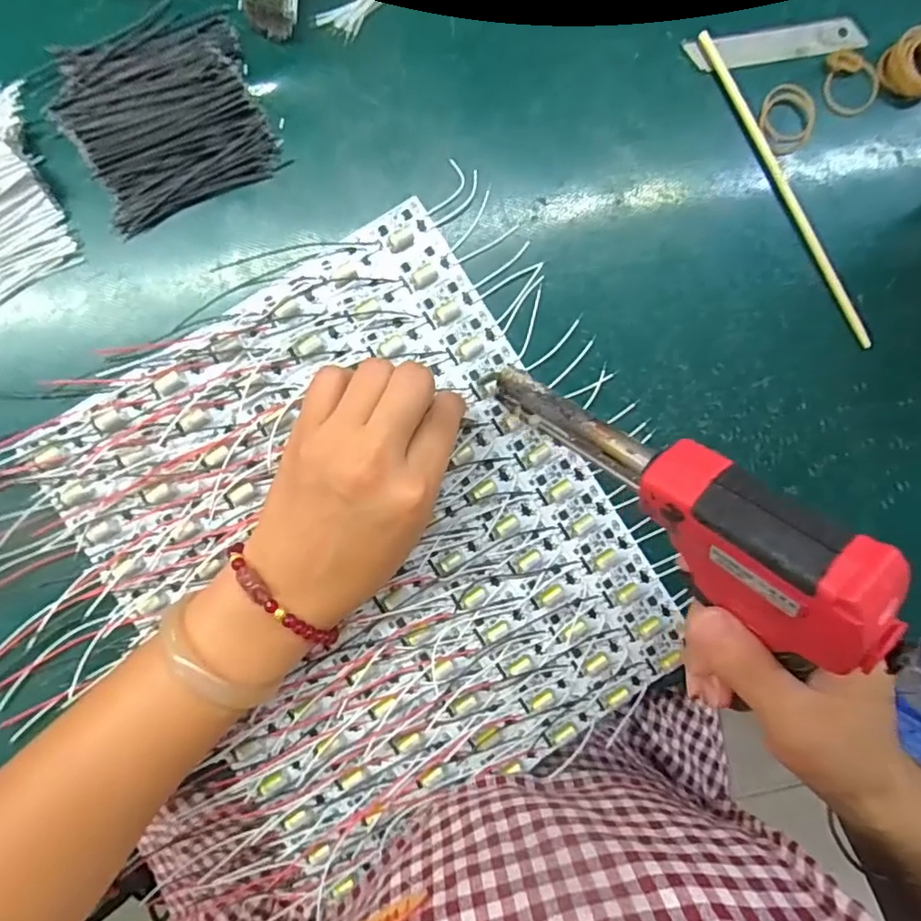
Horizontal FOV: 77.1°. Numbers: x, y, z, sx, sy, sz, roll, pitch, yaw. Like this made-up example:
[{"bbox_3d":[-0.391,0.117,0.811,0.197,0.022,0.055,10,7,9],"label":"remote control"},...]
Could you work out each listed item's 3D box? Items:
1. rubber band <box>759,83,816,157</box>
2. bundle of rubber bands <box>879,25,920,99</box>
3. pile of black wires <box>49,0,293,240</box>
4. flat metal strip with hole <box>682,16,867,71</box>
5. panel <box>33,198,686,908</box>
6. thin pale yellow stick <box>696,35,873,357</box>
[{"bbox_3d":[0.182,-0.189,0.318,0.031,0.004,0.036,8,91,-5],"label":"rubber band"},{"bbox_3d":[0.256,-0.220,0.318,0.036,0.014,0.034,0,92,-4],"label":"bundle of rubber bands"},{"bbox_3d":[-0.149,-0.176,0.290,0.093,0.013,0.093,-26,94,-3],"label":"pile of black wires"},{"bbox_3d":[0.173,-0.229,0.317,0.100,0.004,0.018,-11,93,-4],"label":"flat metal strip with hole"},{"bbox_3d":[-0.046,0.045,0.304,0.238,0.016,0.289,-32,94,-3],"label":"panel"},{"bbox_3d":[0.180,-0.146,0.317,0.008,0.006,0.190,-30,94,-3],"label":"thin pale yellow stick"}]

